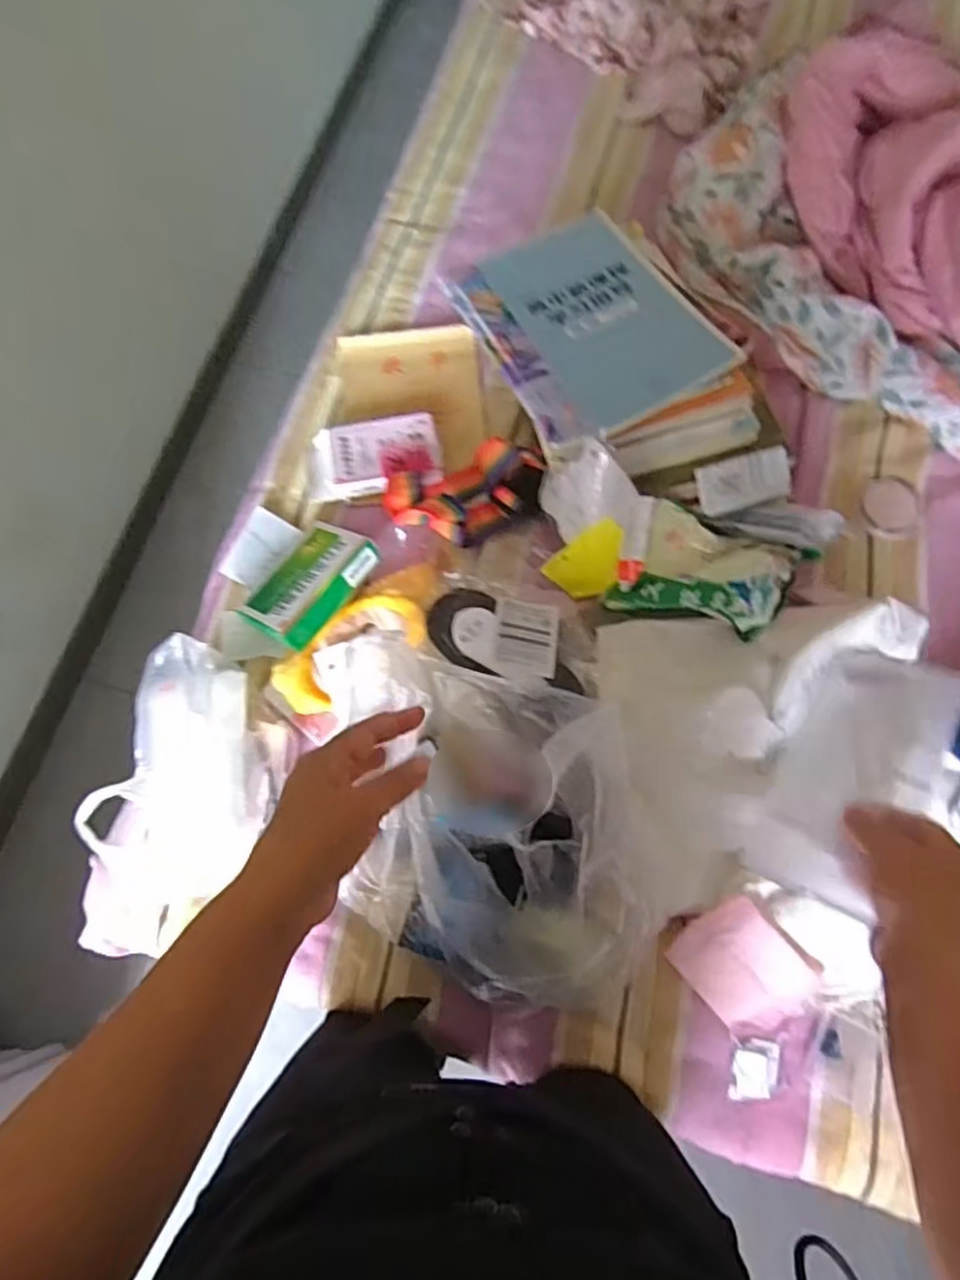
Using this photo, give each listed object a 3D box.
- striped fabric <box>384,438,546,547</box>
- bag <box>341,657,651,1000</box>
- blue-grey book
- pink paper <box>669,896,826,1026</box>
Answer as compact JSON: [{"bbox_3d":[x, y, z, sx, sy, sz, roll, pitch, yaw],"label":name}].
[{"bbox_3d":[-0.013,-0.182,0.858,0.201,0.085,0.118,-23,72,-5],"label":"striped fabric"},{"bbox_3d":[0.030,0.187,0.663,0.263,0.184,0.262,18,74,8],"label":"bag"},{"bbox_3d":[0.134,-0.374,0.783,0.170,0.018,0.305,-27,65,0],"label":"blue-grey book"},{"bbox_3d":[0.258,0.319,0.677,0.117,0.007,0.103,43,103,5],"label":"pink paper"}]

